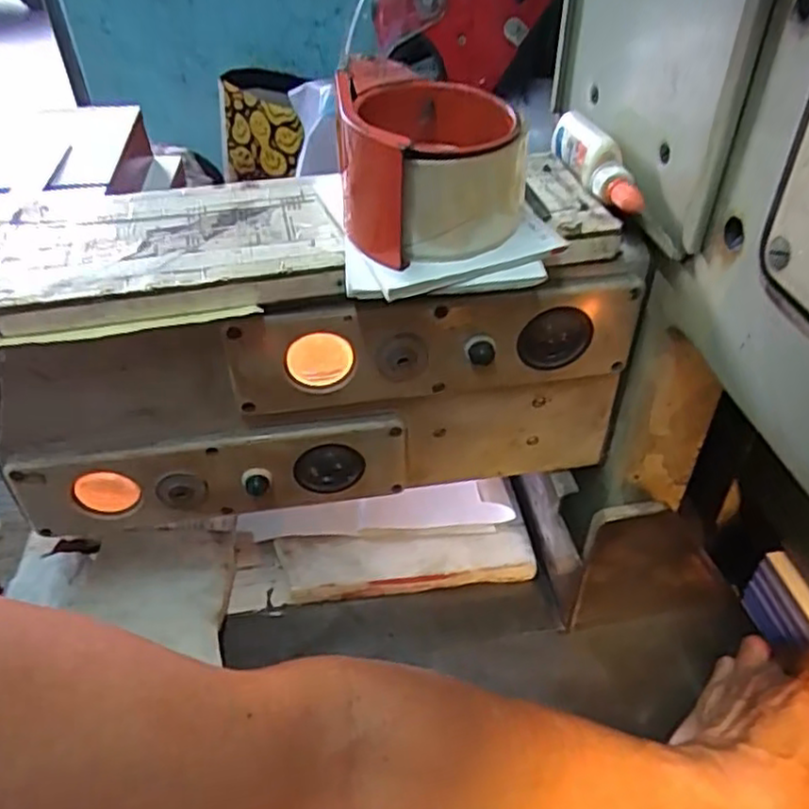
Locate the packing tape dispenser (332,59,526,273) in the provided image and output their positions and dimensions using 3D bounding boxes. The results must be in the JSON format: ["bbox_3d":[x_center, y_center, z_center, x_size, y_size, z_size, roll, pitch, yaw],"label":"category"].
[{"bbox_3d":[0.010,-0.122,0.355,0.083,0.067,0.102,-7,41,-7],"label":"packing tape dispenser"}]

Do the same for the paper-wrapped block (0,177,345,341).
[{"bbox_3d":[-0.120,-0.083,0.371,0.172,0.023,0.104,-8,41,-9],"label":"paper-wrapped block"}]

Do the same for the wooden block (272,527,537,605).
[{"bbox_3d":[0.002,0.125,0.546,0.192,0.023,0.048,-3,41,-2],"label":"wooden block"}]

